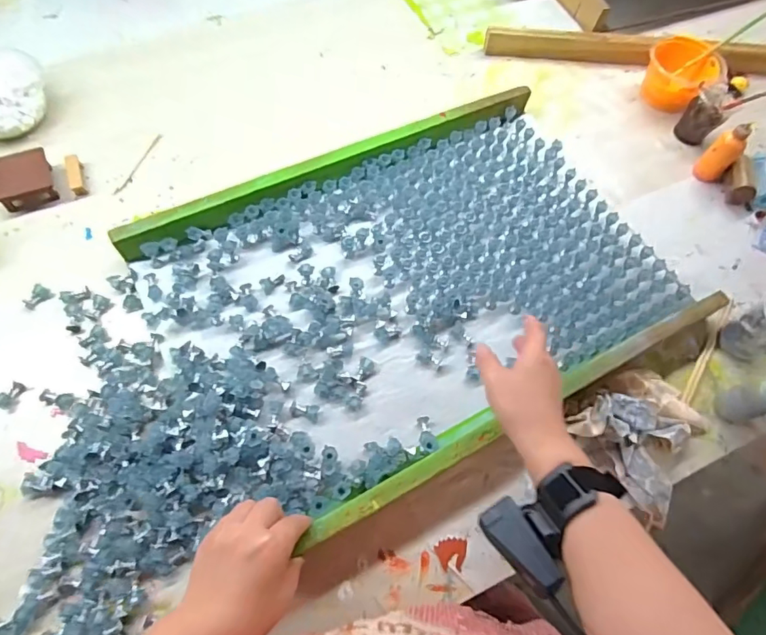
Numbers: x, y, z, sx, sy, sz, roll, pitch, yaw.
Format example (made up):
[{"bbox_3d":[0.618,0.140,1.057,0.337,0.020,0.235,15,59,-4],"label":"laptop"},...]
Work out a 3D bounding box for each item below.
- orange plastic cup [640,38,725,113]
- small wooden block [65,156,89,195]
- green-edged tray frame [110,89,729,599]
[{"bbox_3d":[0.466,-0.381,0.794,0.107,0.070,0.103,1,64,-2],"label":"orange plastic cup"},{"bbox_3d":[-0.386,-0.180,0.632,0.017,0.015,0.058,-17,66,-10],"label":"small wooden block"},{"bbox_3d":[0.065,-0.043,0.592,0.573,0.075,0.457,-30,69,-15],"label":"green-edged tray frame"}]

